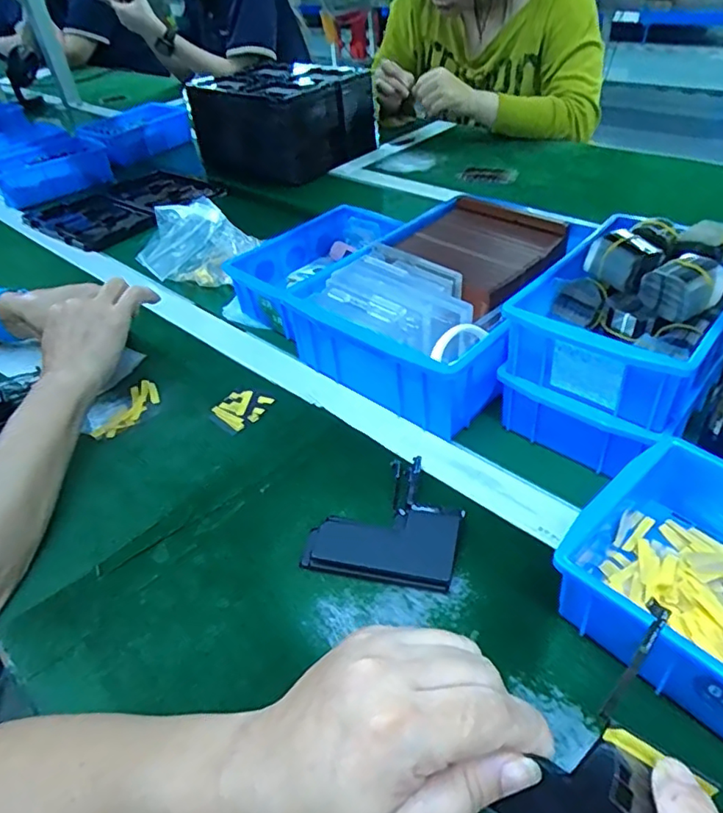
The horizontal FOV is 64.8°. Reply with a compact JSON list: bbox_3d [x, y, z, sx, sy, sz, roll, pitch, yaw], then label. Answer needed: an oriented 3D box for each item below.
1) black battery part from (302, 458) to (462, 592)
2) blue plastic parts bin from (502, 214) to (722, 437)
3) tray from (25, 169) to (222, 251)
[{"bbox_3d":[0.020,0.080,0.418,0.104,0.014,0.105,6,41,13],"label":"black battery part"},{"bbox_3d":[0.210,-0.071,0.436,0.136,0.085,0.172,27,51,33],"label":"blue plastic parts bin"},{"bbox_3d":[-0.404,-0.349,0.955,0.282,0.027,0.263,26,51,32],"label":"tray"}]

